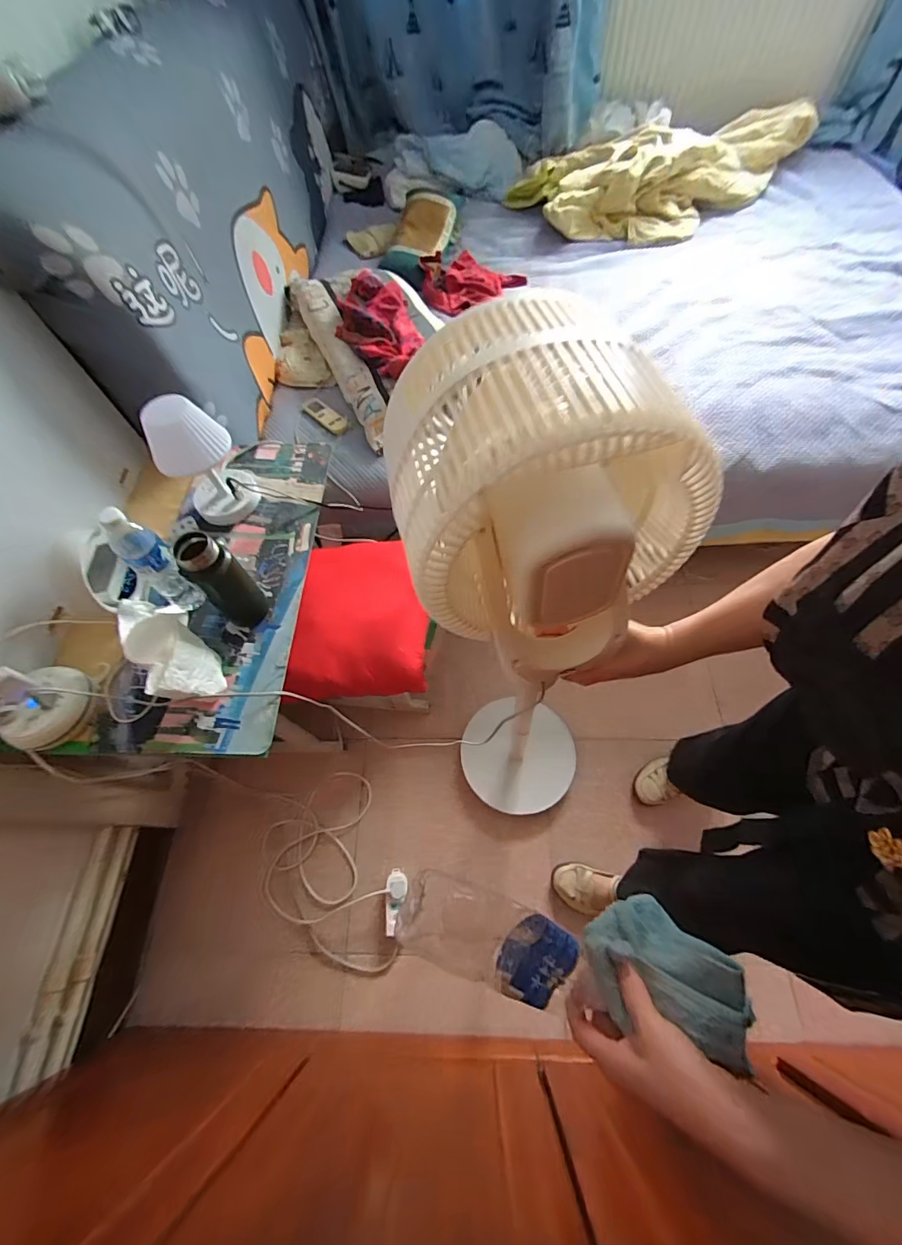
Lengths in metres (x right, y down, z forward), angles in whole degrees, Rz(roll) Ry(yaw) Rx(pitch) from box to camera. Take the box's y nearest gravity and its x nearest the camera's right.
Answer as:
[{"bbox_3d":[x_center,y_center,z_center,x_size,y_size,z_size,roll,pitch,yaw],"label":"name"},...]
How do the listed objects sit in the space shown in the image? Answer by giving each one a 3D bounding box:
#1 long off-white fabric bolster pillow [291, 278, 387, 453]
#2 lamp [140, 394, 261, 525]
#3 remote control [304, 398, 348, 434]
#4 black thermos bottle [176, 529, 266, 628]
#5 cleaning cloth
[{"bbox_3d":[-0.304,-0.729,1.211,0.106,0.116,0.649,-21,64,-7],"label":"long off-white fabric bolster pillow"},{"bbox_3d":[-0.462,-0.300,0.814,0.126,0.221,0.114,-32,66,-12],"label":"lamp"},{"bbox_3d":[-0.337,-0.554,1.174,0.050,0.015,0.158,-41,68,-16],"label":"remote control"},{"bbox_3d":[-0.363,-0.063,0.711,0.064,0.180,0.073,39,72,20],"label":"black thermos bottle"},{"bbox_3d":[0.188,0.307,0.394,0.120,0.079,0.092,15,66,11],"label":"cleaning cloth"}]

